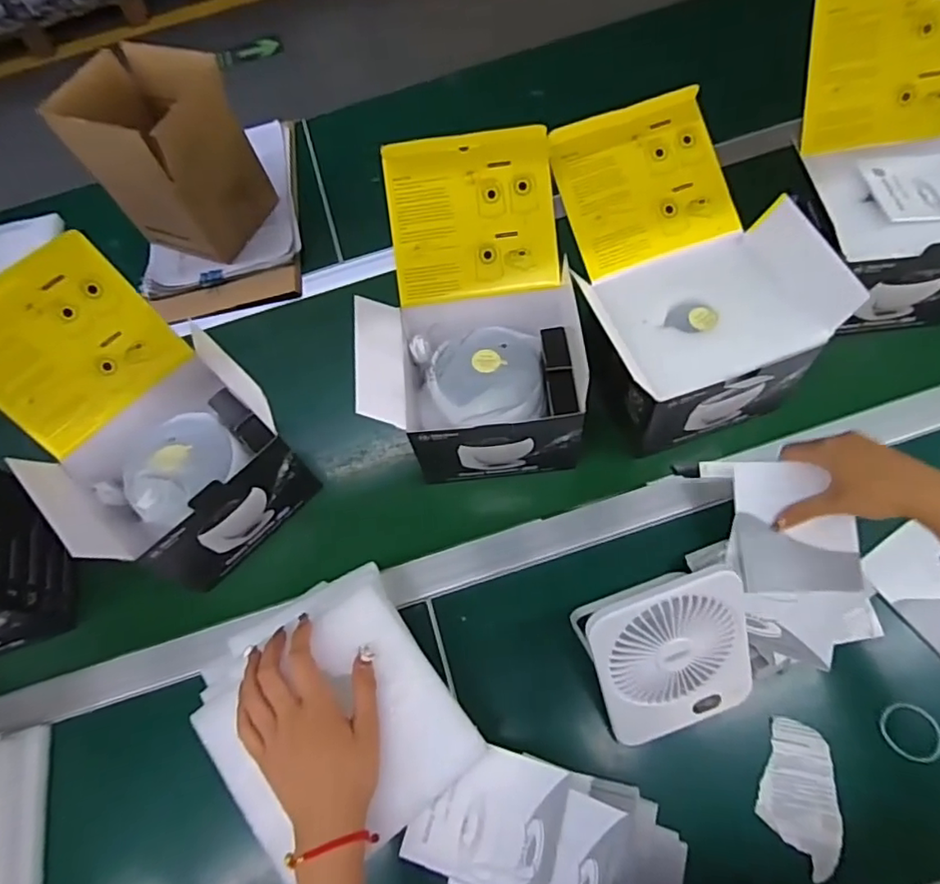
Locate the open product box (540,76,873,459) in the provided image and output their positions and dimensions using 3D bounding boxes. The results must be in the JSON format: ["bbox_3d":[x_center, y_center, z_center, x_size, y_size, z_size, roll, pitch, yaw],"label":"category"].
[{"bbox_3d":[0.209,-0.174,0.622,0.238,0.188,0.288,-16,63,-5],"label":"open product box"}]

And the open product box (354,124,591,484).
[{"bbox_3d":[0.002,-0.131,0.623,0.220,0.212,0.282,-3,62,2],"label":"open product box"}]

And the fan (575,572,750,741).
[{"bbox_3d":[0.168,0.174,0.513,0.134,0.167,0.055,-21,25,-2],"label":"fan"}]

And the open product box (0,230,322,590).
[{"bbox_3d":[-0.338,-0.019,0.598,0.272,0.213,0.201,40,71,21],"label":"open product box"}]

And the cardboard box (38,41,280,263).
[{"bbox_3d":[-0.396,-0.372,0.776,0.176,0.203,0.151,21,65,14],"label":"cardboard box"}]

